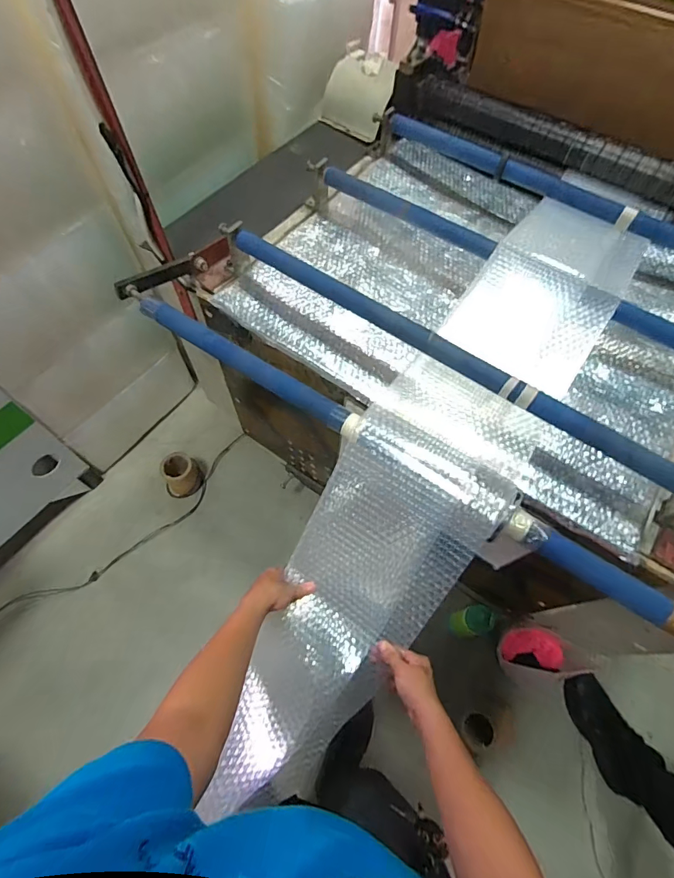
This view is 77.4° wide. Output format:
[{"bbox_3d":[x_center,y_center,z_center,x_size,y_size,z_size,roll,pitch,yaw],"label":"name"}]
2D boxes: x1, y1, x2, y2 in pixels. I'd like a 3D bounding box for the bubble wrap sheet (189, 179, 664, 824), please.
[{"bbox_3d":[0.179,-0.003,0.663,0.219,0.174,1.154,32,79,14],"label":"bubble wrap sheet"}]

